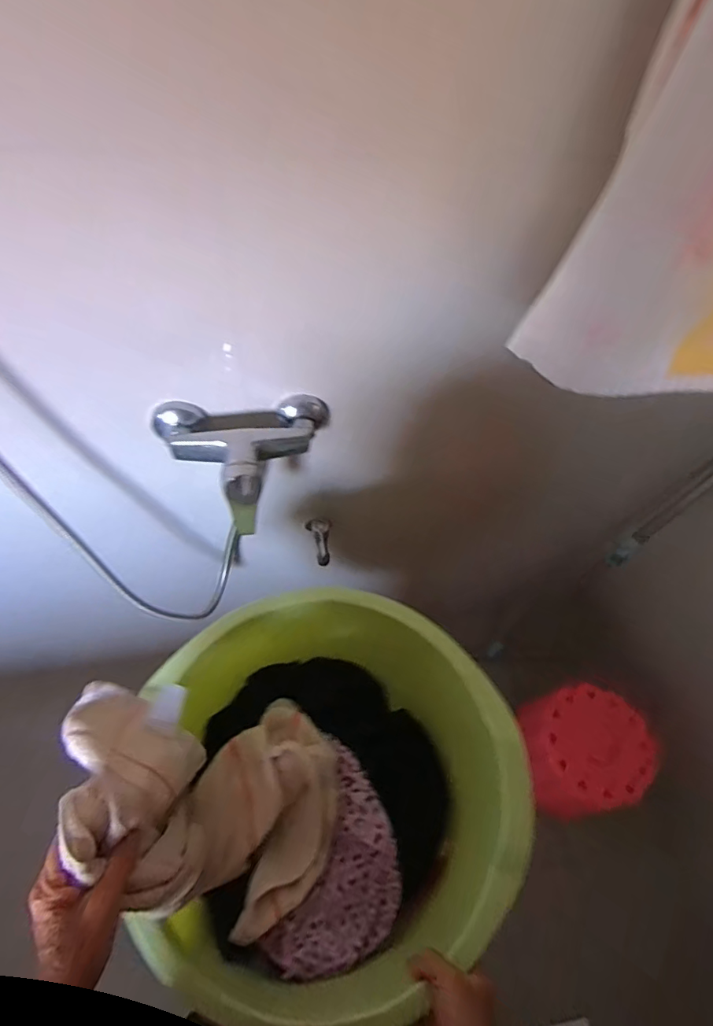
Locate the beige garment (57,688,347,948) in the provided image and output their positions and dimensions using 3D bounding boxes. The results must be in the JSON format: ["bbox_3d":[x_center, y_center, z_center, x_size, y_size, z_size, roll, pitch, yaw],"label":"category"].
[{"bbox_3d":[-0.135,0.292,0.501,0.213,0.209,0.209,-5,62,-2],"label":"beige garment"}]

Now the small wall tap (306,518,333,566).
[{"bbox_3d":[-0.060,0.052,0.847,0.041,0.086,0.032,-3,28,-1],"label":"small wall tap"}]

